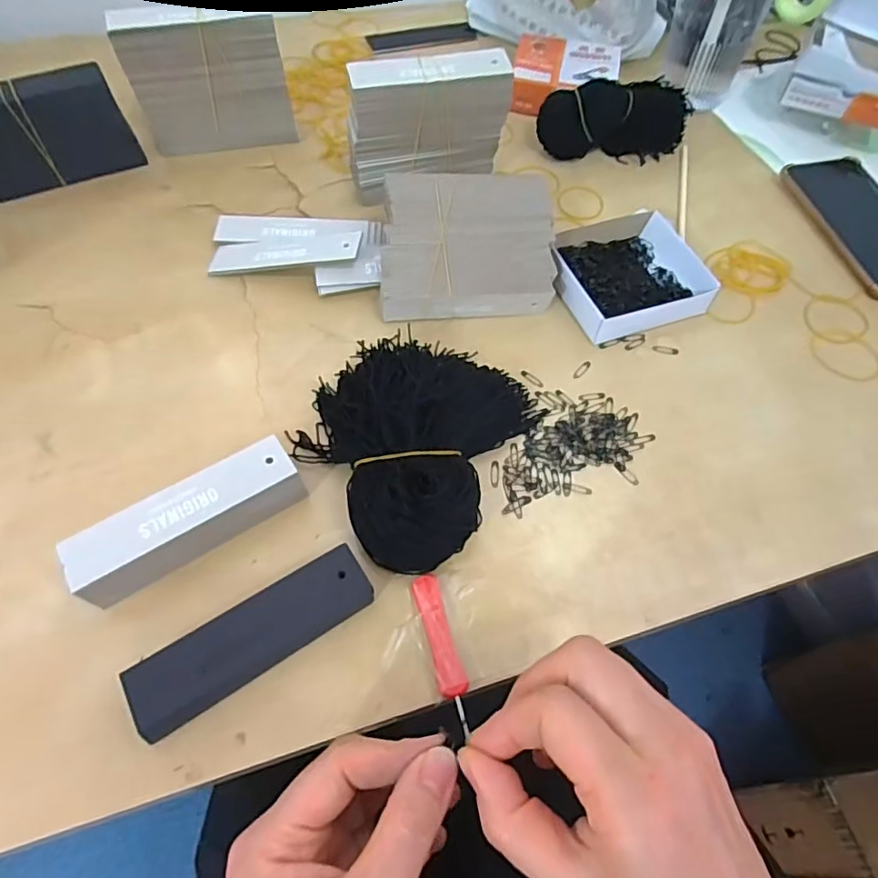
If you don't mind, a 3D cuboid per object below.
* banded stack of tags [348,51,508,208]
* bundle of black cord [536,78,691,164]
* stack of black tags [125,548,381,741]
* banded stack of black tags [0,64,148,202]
[{"bbox_3d":[-0.011,-0.260,0.472,0.131,0.101,0.027,-14,61,-11],"label":"banded stack of tags"},{"bbox_3d":[0.174,-0.311,0.547,0.146,0.056,0.045,-5,59,-6],"label":"bundle of black cord"},{"bbox_3d":[-0.096,0.105,0.297,0.125,0.023,0.035,-29,65,-19],"label":"stack of black tags"},{"bbox_3d":[-0.331,-0.259,0.472,0.126,0.082,0.032,-27,64,-18],"label":"banded stack of black tags"}]

